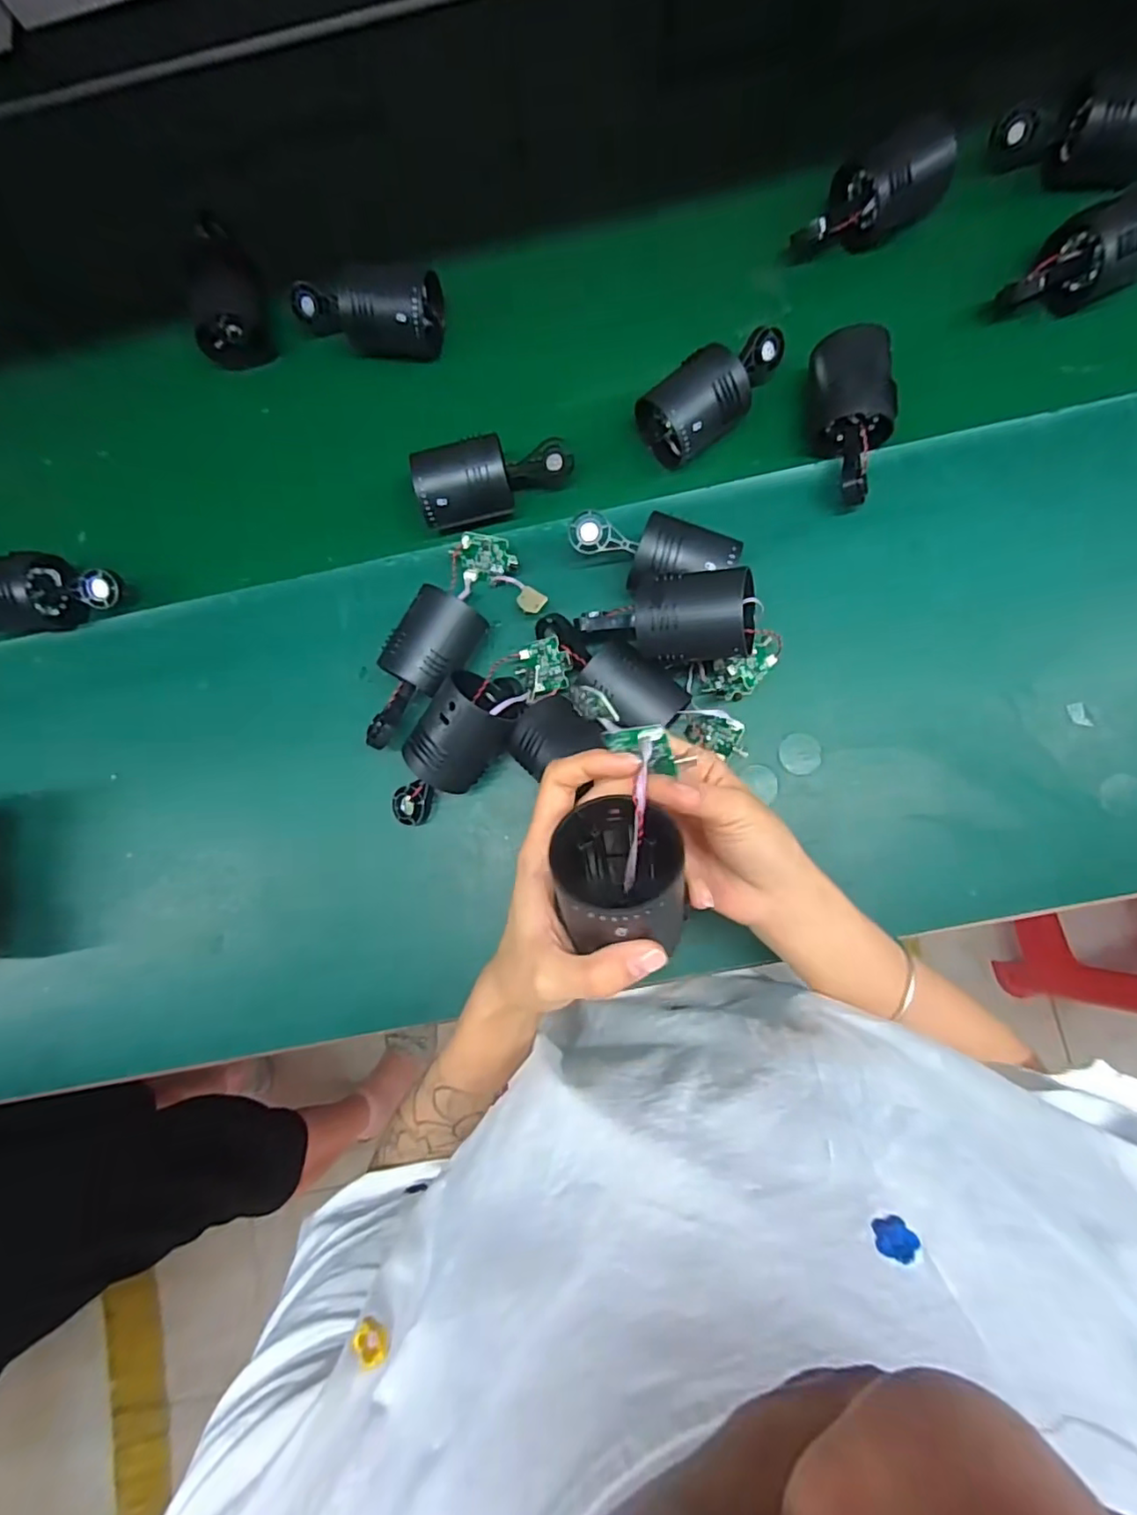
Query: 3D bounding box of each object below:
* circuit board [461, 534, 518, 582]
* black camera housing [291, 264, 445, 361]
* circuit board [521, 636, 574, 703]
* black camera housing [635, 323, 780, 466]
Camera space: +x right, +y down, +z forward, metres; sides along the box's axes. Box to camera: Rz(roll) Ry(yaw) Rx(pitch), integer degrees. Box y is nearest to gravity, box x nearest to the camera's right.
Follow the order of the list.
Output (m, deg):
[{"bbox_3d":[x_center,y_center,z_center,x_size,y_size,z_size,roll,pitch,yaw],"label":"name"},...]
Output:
[{"bbox_3d":[-0.058,-0.146,0.448,0.041,0.006,0.031,2,119,7],"label":"circuit board"},{"bbox_3d":[-0.163,-0.346,0.482,0.122,0.054,0.055,3,84,8],"label":"black camera housing"},{"bbox_3d":[-0.015,-0.062,0.427,0.038,0.005,0.039,-11,87,31],"label":"circuit board"},{"bbox_3d":[0.112,-0.269,0.449,0.112,0.049,0.054,-36,81,-1],"label":"black camera housing"}]

